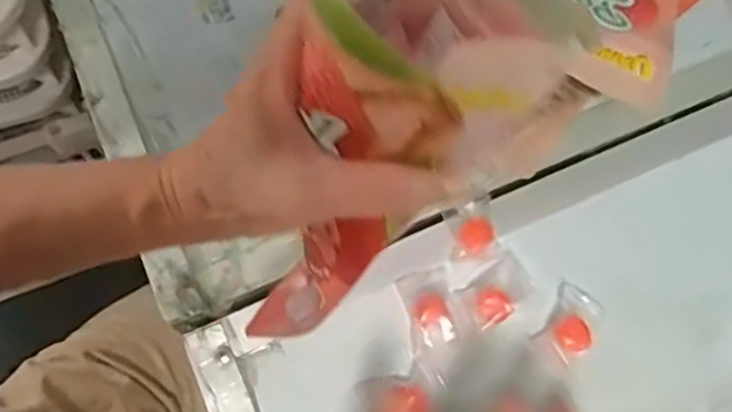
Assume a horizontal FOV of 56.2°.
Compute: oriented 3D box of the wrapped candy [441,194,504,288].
[{"bbox_3d":[0.067,0.020,0.425,0.030,0.013,0.057,-5,72,-4],"label":"wrapped candy"}]

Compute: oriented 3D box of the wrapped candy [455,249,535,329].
[{"bbox_3d":[0.080,0.052,0.415,0.044,0.013,0.029,-34,76,-12],"label":"wrapped candy"}]

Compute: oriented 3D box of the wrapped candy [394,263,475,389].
[{"bbox_3d":[0.043,0.070,0.409,0.037,0.010,0.066,-16,73,-7],"label":"wrapped candy"}]

